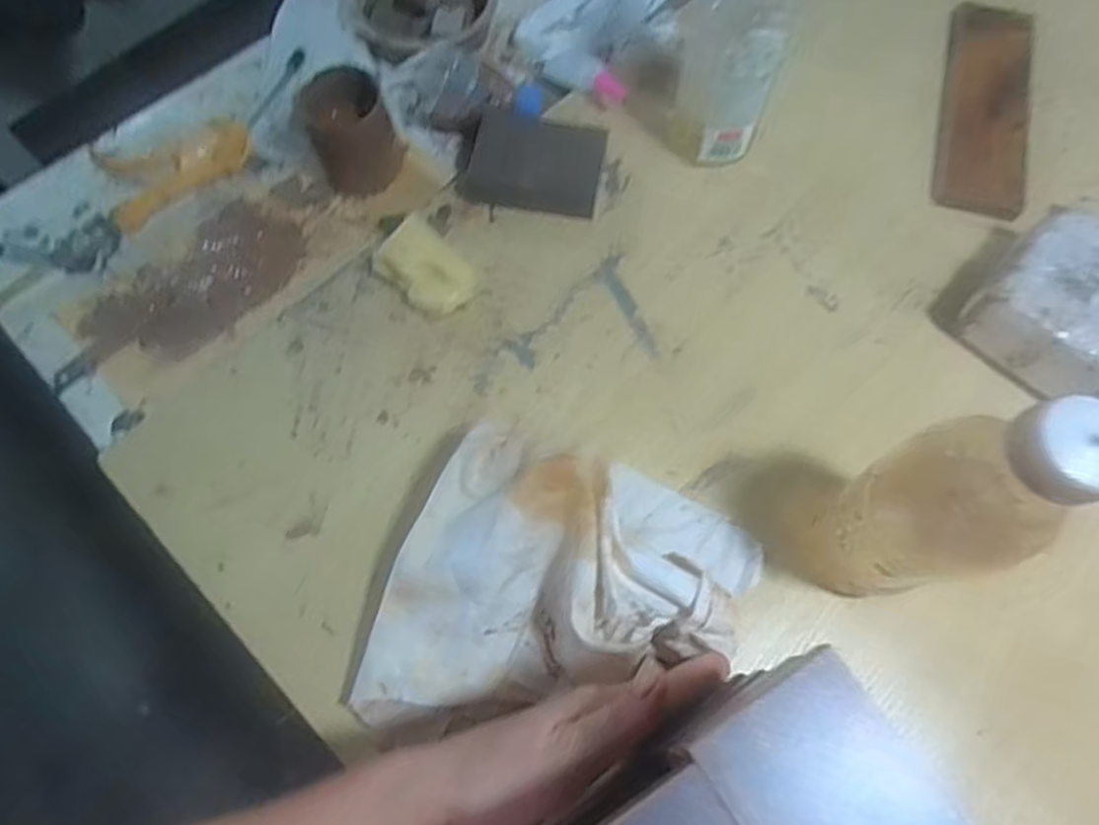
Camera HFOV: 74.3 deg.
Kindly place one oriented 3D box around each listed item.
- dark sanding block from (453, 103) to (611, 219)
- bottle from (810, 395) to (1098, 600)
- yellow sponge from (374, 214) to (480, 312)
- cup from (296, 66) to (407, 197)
[{"bbox_3d":[-0.010,-0.183,0.545,0.097,0.034,0.068,15,69,5],"label":"dark sanding block"},{"bbox_3d":[0.187,0.050,0.358,0.059,0.209,0.068,-18,70,-8],"label":"bottle"},{"bbox_3d":[-0.086,-0.099,0.506,0.064,0.033,0.043,38,73,13],"label":"yellow sponge"},{"bbox_3d":[-0.147,-0.214,0.548,0.064,0.061,0.074,-21,70,-9],"label":"cup"}]

